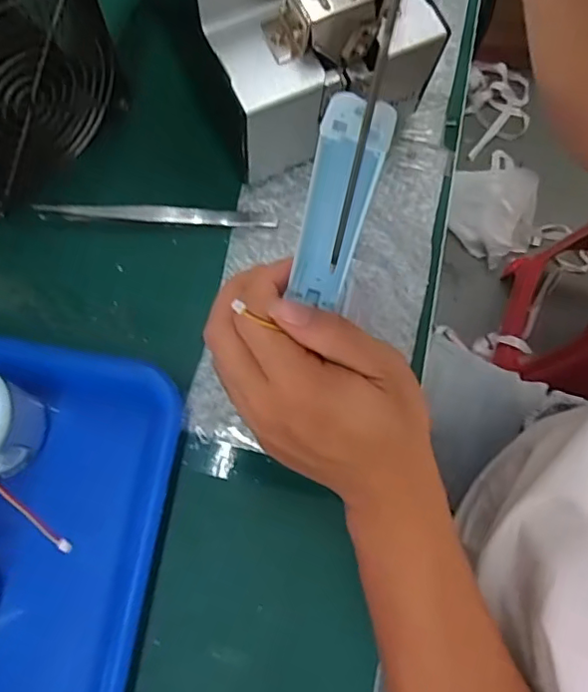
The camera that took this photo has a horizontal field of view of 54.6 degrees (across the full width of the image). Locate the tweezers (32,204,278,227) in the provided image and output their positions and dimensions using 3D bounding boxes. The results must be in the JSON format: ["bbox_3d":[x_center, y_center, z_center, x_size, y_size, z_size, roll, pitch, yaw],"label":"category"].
[{"bbox_3d":[-0.083,-0.081,0.350,0.142,0.012,0.010,0,76,-2],"label":"tweezers"}]

